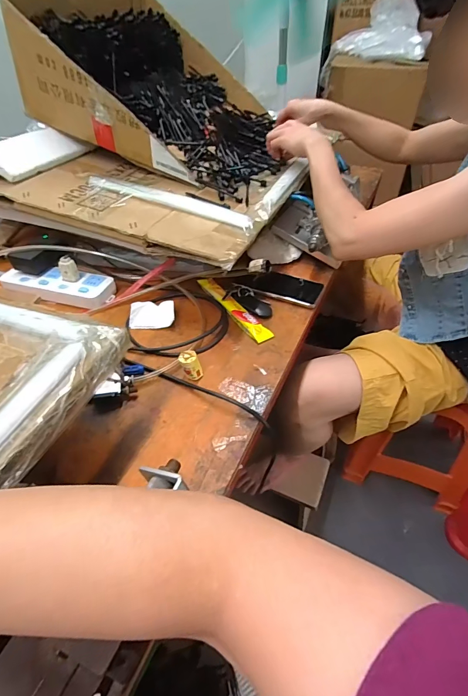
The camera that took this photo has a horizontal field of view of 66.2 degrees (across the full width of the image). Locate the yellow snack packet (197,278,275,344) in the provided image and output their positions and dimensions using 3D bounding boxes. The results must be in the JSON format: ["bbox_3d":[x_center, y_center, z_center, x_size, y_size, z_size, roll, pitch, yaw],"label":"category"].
[{"bbox_3d":[-0.004,-0.072,0.635,0.031,0.009,0.196,-25,48,-22],"label":"yellow snack packet"}]

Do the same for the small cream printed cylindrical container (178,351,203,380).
[{"bbox_3d":[-0.061,0.025,0.513,0.029,0.034,0.026,-11,45,-9],"label":"small cream printed cylindrical container"}]

